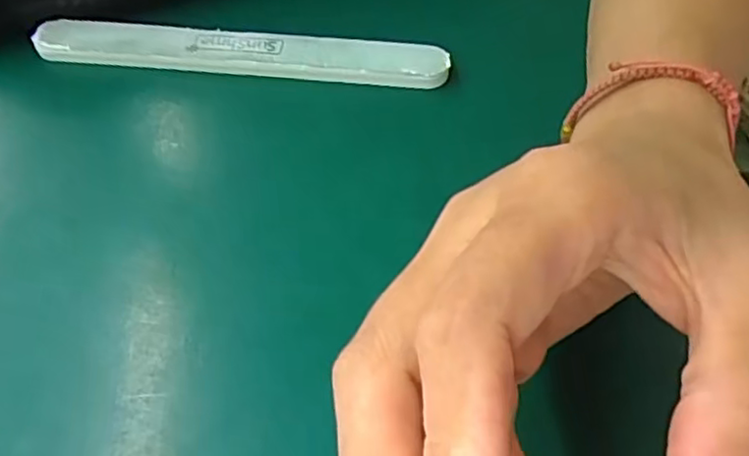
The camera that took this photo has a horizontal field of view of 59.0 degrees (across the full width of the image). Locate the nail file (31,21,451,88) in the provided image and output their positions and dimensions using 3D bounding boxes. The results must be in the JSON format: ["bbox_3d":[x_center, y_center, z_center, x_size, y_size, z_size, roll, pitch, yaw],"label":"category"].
[{"bbox_3d":[-0.056,-0.074,0.278,0.172,0.006,0.019,5,69,4],"label":"nail file"}]

